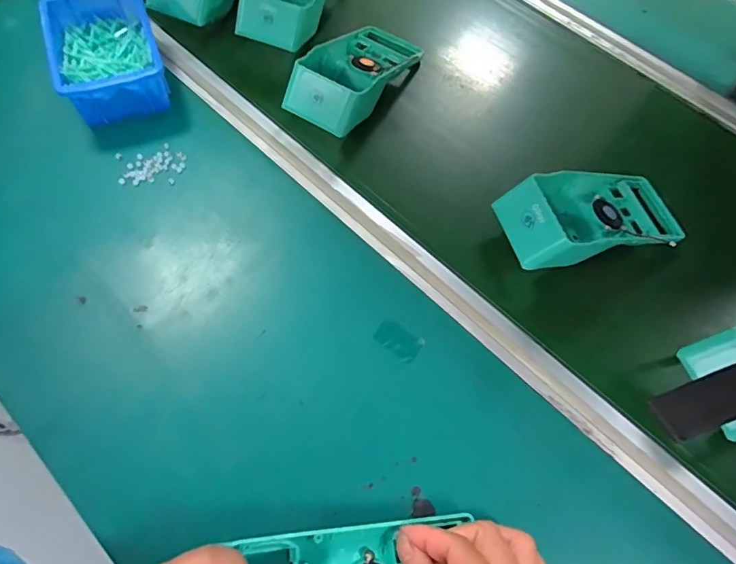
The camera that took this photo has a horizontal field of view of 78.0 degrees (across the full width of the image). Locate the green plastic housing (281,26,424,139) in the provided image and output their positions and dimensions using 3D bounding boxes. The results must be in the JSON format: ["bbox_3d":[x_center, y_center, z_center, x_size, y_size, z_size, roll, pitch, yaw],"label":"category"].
[{"bbox_3d":[-0.012,-0.239,0.503,0.089,0.051,0.188,30,64,10],"label":"green plastic housing"}]

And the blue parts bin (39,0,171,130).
[{"bbox_3d":[-0.271,-0.240,0.478,0.096,0.060,0.148,-18,65,-14],"label":"blue parts bin"}]

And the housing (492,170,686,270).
[{"bbox_3d":[0.217,-0.065,0.435,0.183,0.050,0.089,-15,64,-13],"label":"housing"}]

